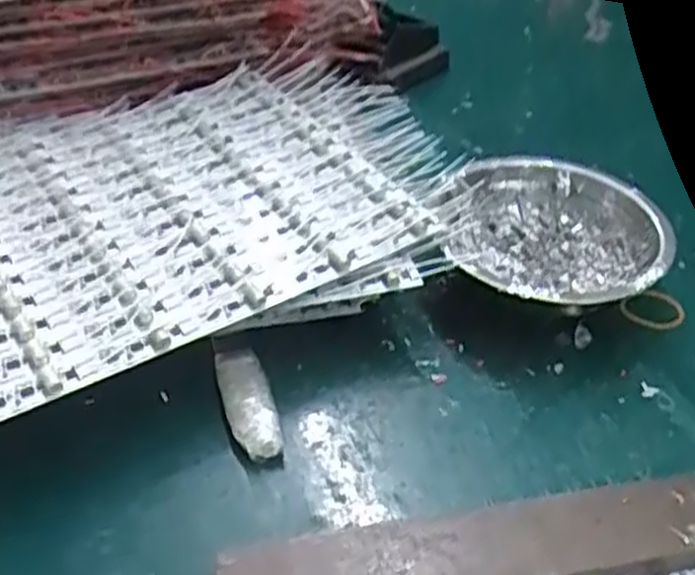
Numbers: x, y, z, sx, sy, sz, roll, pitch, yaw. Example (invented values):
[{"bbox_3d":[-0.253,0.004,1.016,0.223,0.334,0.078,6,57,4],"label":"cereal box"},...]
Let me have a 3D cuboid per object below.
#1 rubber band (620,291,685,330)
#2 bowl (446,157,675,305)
[{"bbox_3d":[0.162,0.011,0.422,0.032,0.006,0.026,18,43,18],"label":"rubber band"},{"bbox_3d":[0.111,-0.023,0.434,0.119,0.042,0.123,1,40,-2],"label":"bowl"}]

